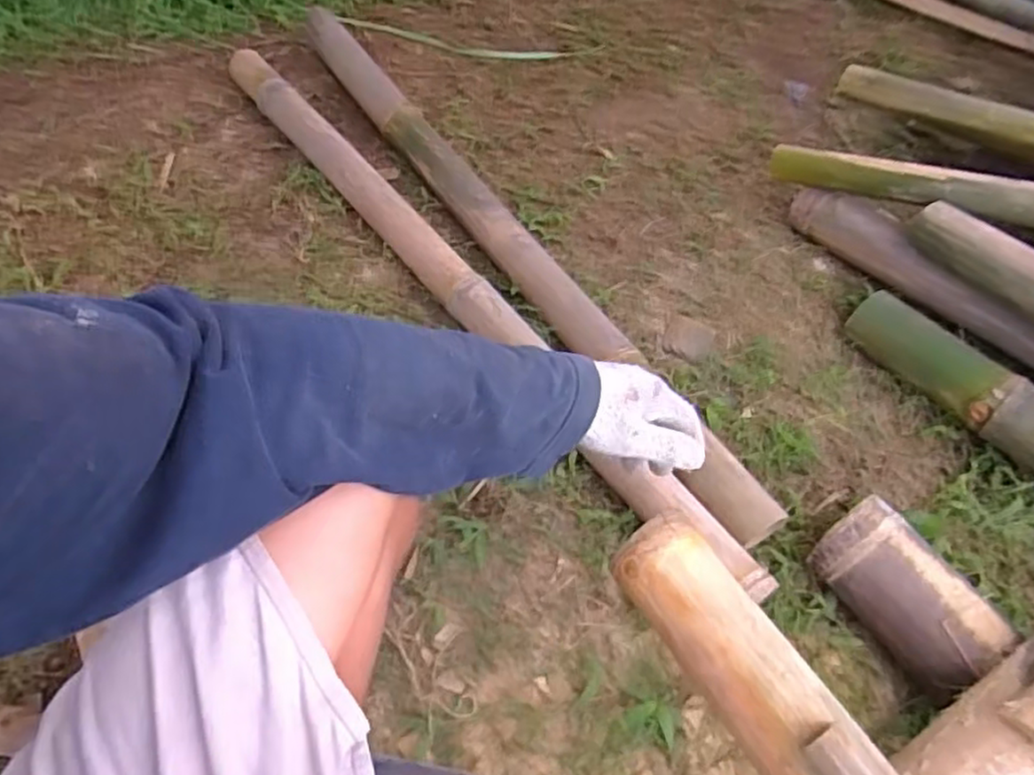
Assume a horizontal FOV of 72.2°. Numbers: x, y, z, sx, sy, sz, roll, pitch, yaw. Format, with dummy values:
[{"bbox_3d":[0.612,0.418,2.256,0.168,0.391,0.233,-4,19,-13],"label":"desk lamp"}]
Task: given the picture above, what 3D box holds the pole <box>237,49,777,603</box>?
[{"bbox_3d":[-0.125,-0.189,1.010,0.056,0.059,1.228,-30,61,-24],"label":"pole"}]

